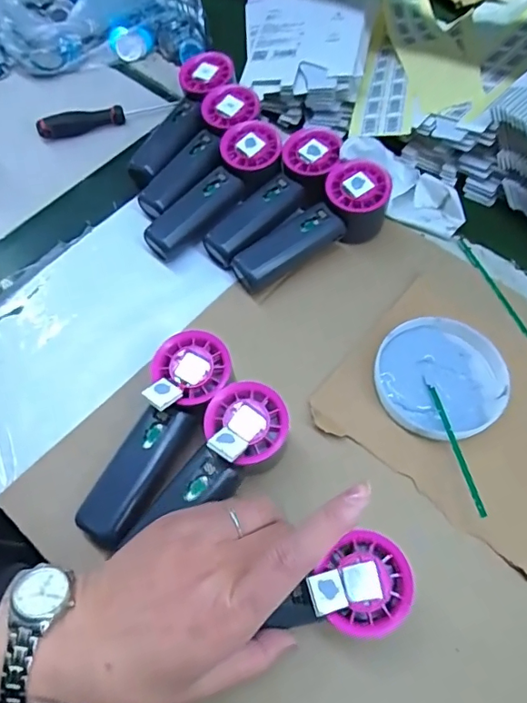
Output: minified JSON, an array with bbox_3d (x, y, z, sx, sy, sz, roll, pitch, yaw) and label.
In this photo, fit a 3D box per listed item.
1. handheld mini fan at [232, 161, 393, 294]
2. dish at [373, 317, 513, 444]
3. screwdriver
[{"bbox_3d":[0.044,-0.107,0.452,0.149,0.049,0.051,-36,68,-14],"label":"handheld mini fan"},{"bbox_3d":[0.140,0.020,0.404,0.096,0.016,0.097,-1,64,2],"label":"dish"},{"bbox_3d":[-0.170,-0.259,0.556,0.151,0.020,0.015,-18,65,-7],"label":"screwdriver"}]

